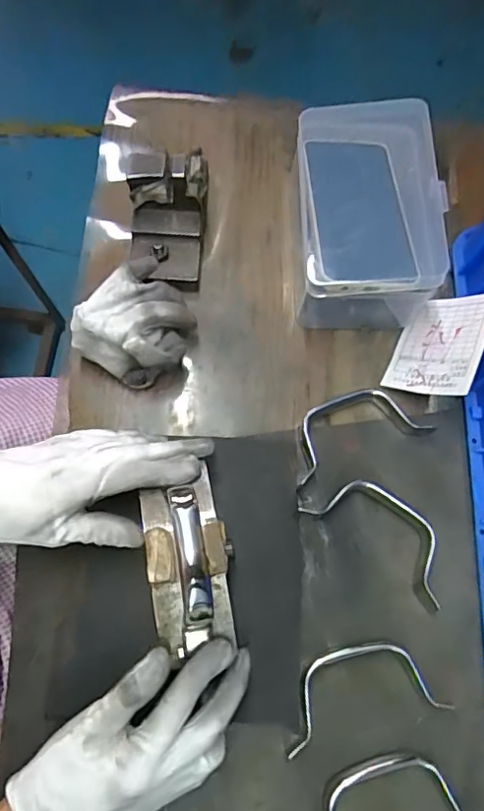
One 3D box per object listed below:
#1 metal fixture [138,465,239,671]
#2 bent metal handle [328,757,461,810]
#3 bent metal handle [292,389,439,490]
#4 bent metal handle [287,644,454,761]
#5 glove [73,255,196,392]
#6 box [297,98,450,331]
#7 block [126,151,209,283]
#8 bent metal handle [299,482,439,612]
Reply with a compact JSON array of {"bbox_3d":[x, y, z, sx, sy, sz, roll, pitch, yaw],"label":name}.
[{"bbox_3d":[-0.038,0.098,0.351,0.054,0.068,0.118,-10,72,-6],"label":"metal fixture"},{"bbox_3d":[0.098,0.278,0.376,0.121,0.015,0.060,-19,73,-9],"label":"bent metal handle"},{"bbox_3d":[0.094,0.017,0.462,0.128,0.021,0.056,-23,74,-10],"label":"bent metal handle"},{"bbox_3d":[0.085,0.205,0.400,0.120,0.020,0.056,-13,72,-7],"label":"bent metal handle"},{"bbox_3d":[-0.084,-0.062,0.455,0.087,0.064,0.082,27,72,7],"label":"glove"},{"bbox_3d":[0.107,-0.165,0.488,0.117,0.091,0.179,0,71,-3],"label":"box"},{"bbox_3d":[-0.064,-0.156,0.480,0.066,0.079,0.096,0,71,-3],"label":"block"},{"bbox_3d":[0.111,0.097,0.435,0.122,0.018,0.054,33,73,9],"label":"bent metal handle"}]

